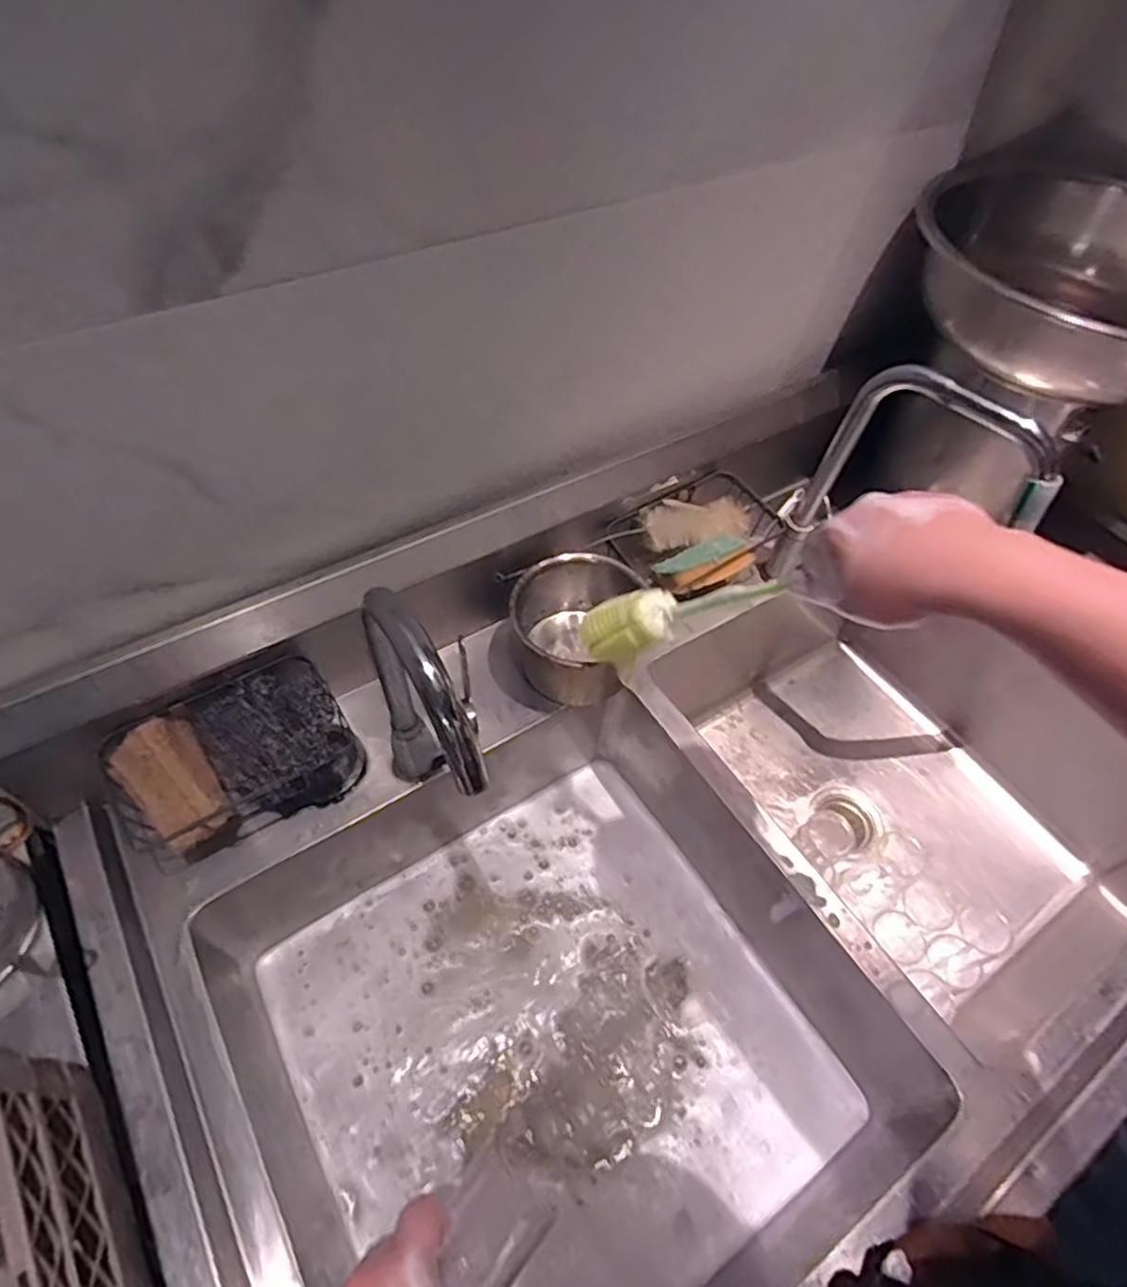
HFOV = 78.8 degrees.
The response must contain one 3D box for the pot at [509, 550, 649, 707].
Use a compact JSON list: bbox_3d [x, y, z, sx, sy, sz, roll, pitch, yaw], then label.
[{"bbox_3d":[0.011,-0.020,0.781,0.151,0.113,0.150,11,54,4],"label":"pot"}]

